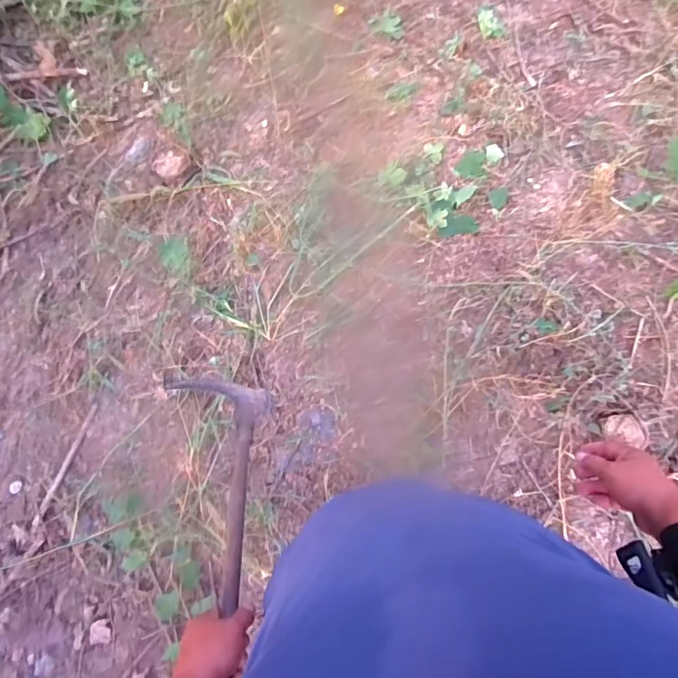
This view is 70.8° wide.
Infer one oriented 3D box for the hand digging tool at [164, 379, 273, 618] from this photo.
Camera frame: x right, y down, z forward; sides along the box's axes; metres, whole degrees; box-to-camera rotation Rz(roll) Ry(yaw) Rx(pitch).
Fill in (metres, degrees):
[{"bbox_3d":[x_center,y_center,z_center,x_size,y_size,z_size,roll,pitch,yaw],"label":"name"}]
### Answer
[{"bbox_3d":[-0.190,0.208,0.762,0.175,0.049,0.444,-16,39,-2],"label":"hand digging tool"}]

